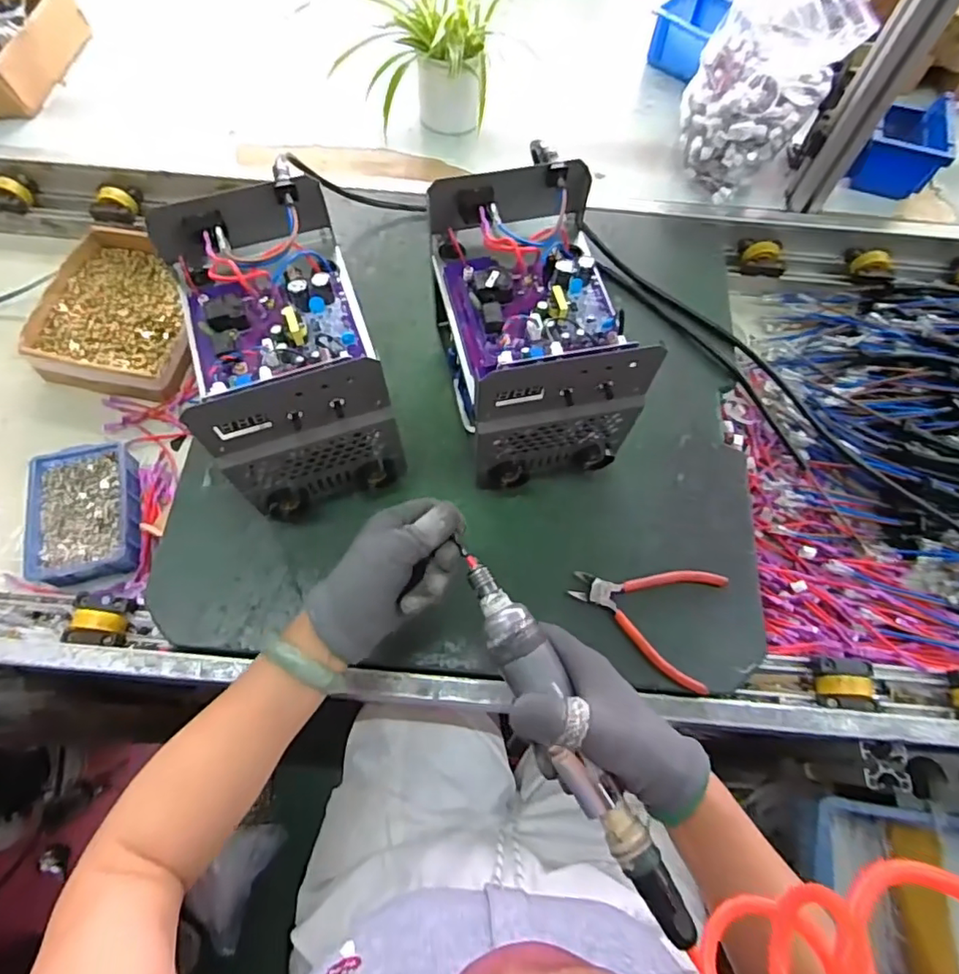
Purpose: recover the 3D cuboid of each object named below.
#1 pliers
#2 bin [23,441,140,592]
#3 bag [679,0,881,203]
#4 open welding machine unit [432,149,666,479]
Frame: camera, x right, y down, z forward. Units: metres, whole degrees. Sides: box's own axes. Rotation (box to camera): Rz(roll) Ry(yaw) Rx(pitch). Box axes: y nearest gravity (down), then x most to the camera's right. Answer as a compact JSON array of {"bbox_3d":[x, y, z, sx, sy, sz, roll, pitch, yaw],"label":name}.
[{"bbox_3d":[0.158,0.115,0.551,0.139,0.018,0.111,20,68,6],"label":"pliers"},{"bbox_3d":[-0.435,0.029,0.643,0.106,0.039,0.152,-13,68,-8],"label":"bin"},{"bbox_3d":[0.336,-0.501,0.719,0.134,0.198,0.166,-32,72,-14],"label":"bag"},{"bbox_3d":[0.048,-0.142,0.562,0.144,0.189,0.230,-11,68,-7],"label":"open welding machine unit"}]

